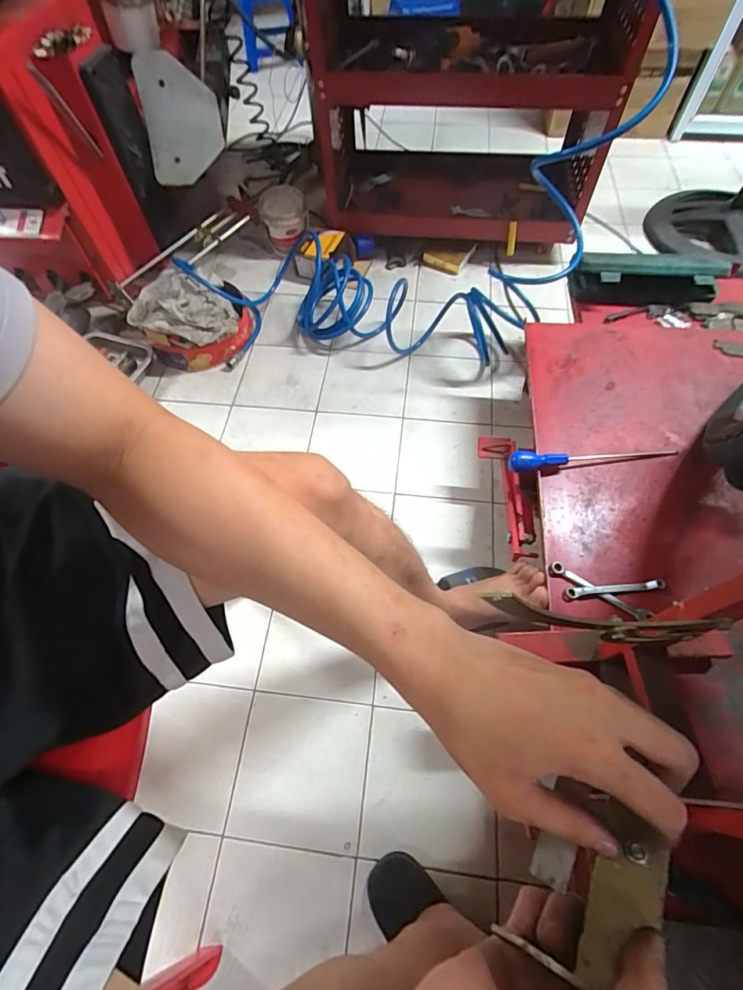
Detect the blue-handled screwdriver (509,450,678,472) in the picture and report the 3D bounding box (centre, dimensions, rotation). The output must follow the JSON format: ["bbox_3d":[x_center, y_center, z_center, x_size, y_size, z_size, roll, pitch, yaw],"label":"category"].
[{"bbox_3d":[0.353,-0.062,0.718,0.267,0.027,0.026,-5,61,0],"label":"blue-handled screwdriver"}]

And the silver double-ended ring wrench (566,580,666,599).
[{"bbox_3d":[0.340,0.131,0.629,0.132,0.014,0.014,-5,61,-1],"label":"silver double-ended ring wrench"}]

